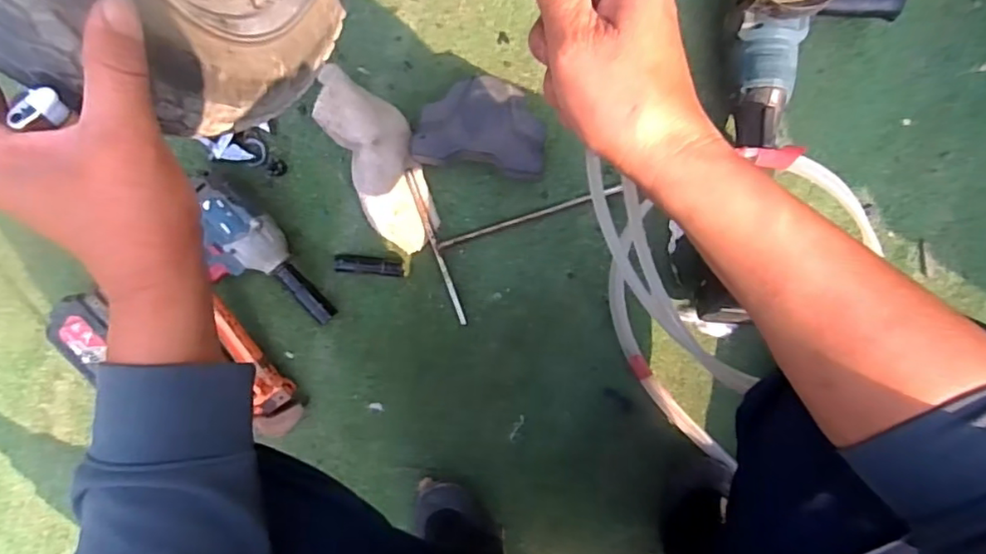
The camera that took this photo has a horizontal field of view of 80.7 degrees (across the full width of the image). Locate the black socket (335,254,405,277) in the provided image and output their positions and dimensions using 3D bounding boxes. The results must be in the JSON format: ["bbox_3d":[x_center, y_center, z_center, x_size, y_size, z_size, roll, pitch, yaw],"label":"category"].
[{"bbox_3d":[-0.138,-0.013,0.651,0.074,0.026,0.019,6,93,6],"label":"black socket"}]

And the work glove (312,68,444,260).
[{"bbox_3d":[-0.115,-0.118,0.625,0.078,0.045,0.187,-21,118,6],"label":"work glove"}]

